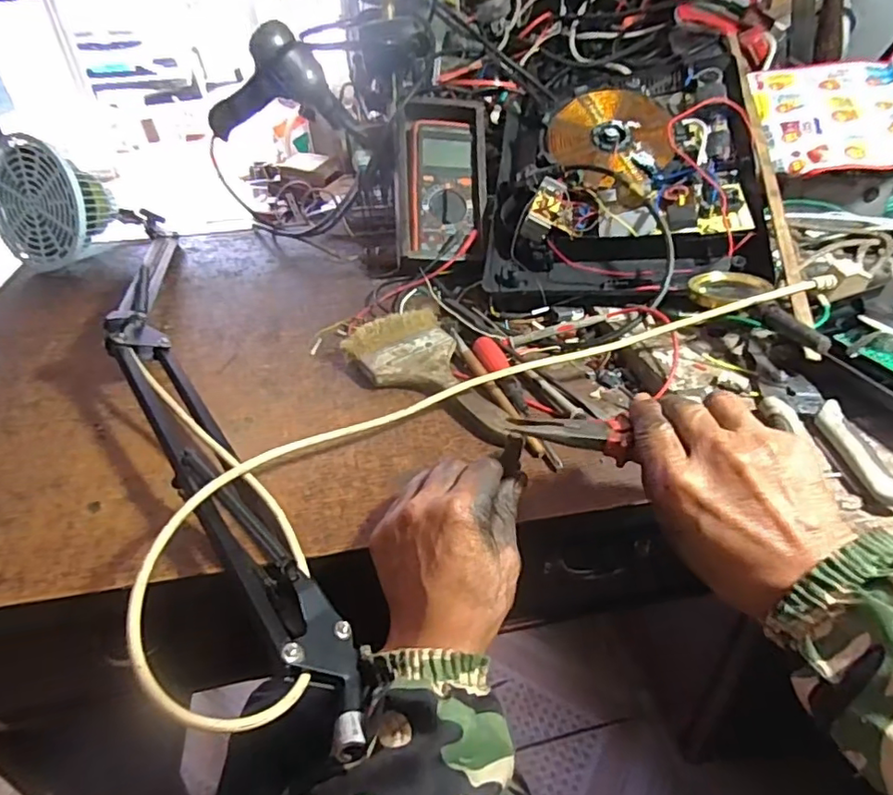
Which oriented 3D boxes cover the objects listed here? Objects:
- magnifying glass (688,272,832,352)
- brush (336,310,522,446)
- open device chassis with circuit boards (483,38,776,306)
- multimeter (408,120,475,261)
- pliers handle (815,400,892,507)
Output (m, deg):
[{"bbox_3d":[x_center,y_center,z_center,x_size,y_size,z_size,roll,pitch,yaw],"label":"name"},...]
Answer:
[{"bbox_3d":[0.272,-0.079,0.483,0.057,0.021,0.140,-19,40,-20],"label":"magnifying glass"},{"bbox_3d":[-0.021,-0.016,0.503,0.096,0.030,0.182,-16,39,-16],"label":"brush"},{"bbox_3d":[0.196,-0.270,0.655,0.280,0.093,0.392,1,62,14],"label":"open device chassis with circuit boards"},{"bbox_3d":[-0.007,-0.250,0.686,0.078,0.035,0.184,1,76,5],"label":"multimeter"},{"bbox_3d":[0.275,0.037,0.387,0.017,0.018,0.099,0,38,4],"label":"pliers handle"}]

